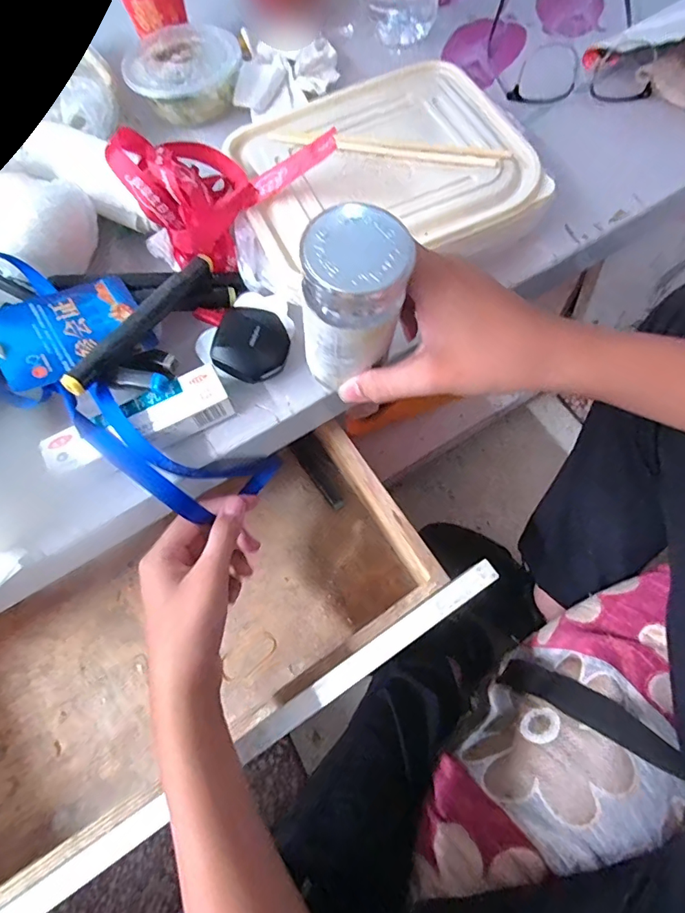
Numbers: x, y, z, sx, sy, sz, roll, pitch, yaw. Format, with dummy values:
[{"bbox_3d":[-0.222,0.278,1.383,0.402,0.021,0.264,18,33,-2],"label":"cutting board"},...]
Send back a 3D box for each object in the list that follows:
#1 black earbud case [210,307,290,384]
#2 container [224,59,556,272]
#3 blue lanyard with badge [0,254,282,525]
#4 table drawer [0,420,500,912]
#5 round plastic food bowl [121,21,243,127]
[{"bbox_3d":[-0.066,-0.082,0.347,0.051,0.023,0.056,19,72,-13],"label":"black earbud case"},{"bbox_3d":[0.032,-0.231,0.398,0.228,0.048,0.198,-25,67,-8],"label":"container"},{"bbox_3d":[-0.164,-0.052,0.329,0.255,0.033,0.096,40,73,-5],"label":"blue lanyard with badge"},{"bbox_3d":[-0.160,0.165,0.400,0.478,0.108,0.219,-31,68,-10],"label":"table drawer"},{"bbox_3d":[-0.155,-0.379,0.472,0.110,0.039,0.104,-1,66,3],"label":"round plastic food bowl"}]

